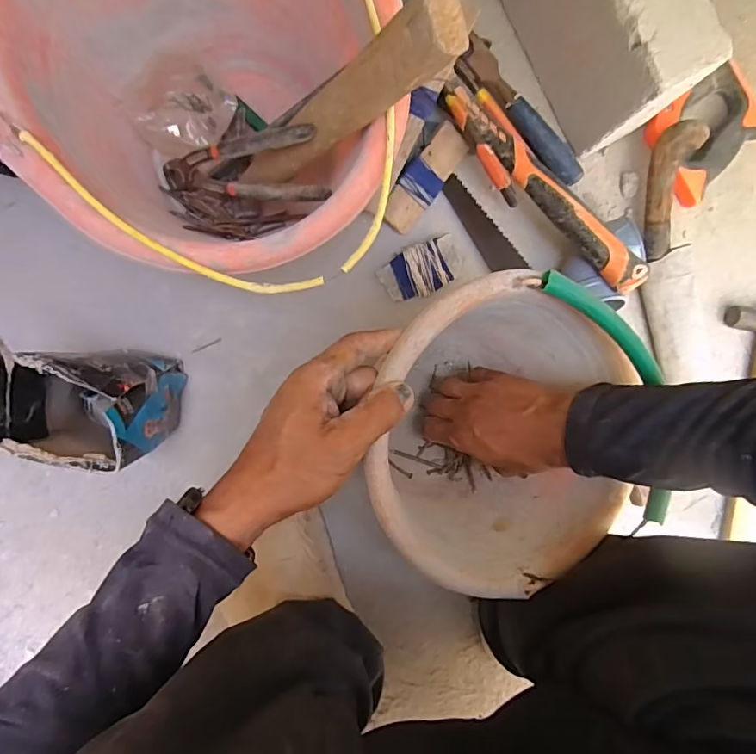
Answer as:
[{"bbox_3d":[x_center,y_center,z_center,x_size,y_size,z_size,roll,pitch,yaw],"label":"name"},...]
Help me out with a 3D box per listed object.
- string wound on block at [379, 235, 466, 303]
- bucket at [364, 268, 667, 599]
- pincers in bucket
[{"bbox_3d":[0.048,-0.116,0.525,0.087,0.022,0.052,-33,96,-2],"label":"string wound on block"},{"bbox_3d":[0.099,0.042,0.442,0.219,0.191,0.242,-4,94,-5],"label":"bucket"},{"bbox_3d":[-0.124,-0.183,0.431,0.028,0.218,0.053,-40,129,-34],"label":"pincers in bucket"}]

